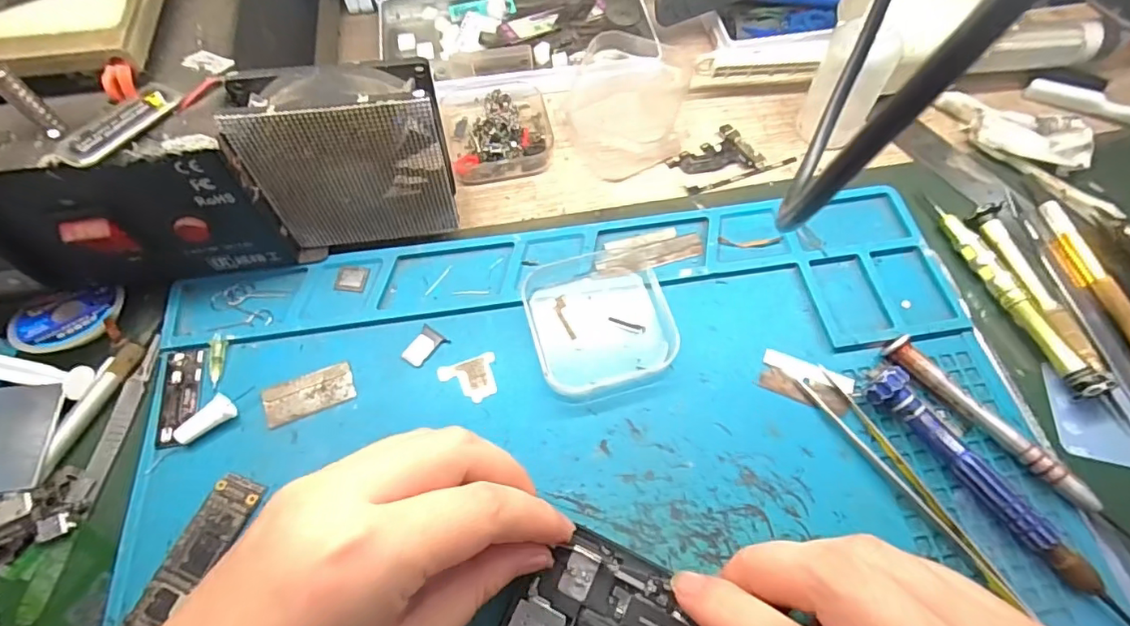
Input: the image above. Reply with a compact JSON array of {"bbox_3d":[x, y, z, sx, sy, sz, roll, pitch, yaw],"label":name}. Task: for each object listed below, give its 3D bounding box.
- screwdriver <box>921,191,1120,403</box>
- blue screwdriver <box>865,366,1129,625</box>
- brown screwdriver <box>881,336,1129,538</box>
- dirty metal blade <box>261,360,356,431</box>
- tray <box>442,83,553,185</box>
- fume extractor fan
[{"bbox_3d":[0.214,-0.013,0.257,0.011,0.015,0.114,-16,64,-8],"label":"screwdriver"},{"bbox_3d":[0.170,0.072,0.210,0.014,0.018,0.120,-34,67,-16],"label":"blue screwdriver"},{"bbox_3d":[0.183,0.052,0.224,0.010,0.012,0.111,-36,68,-16],"label":"brown screwdriver"},{"bbox_3d":[-0.114,0.036,0.238,0.037,0.004,0.018,-22,65,-10],"label":"dirty metal blade"},{"bbox_3d":[-0.038,-0.108,0.310,0.059,0.019,0.062,-12,63,-6],"label":"tray"},{"bbox_3d":[-0.094,-0.066,0.243,0.081,0.087,0.031,-15,64,-7],"label":"fume extractor fan"}]

